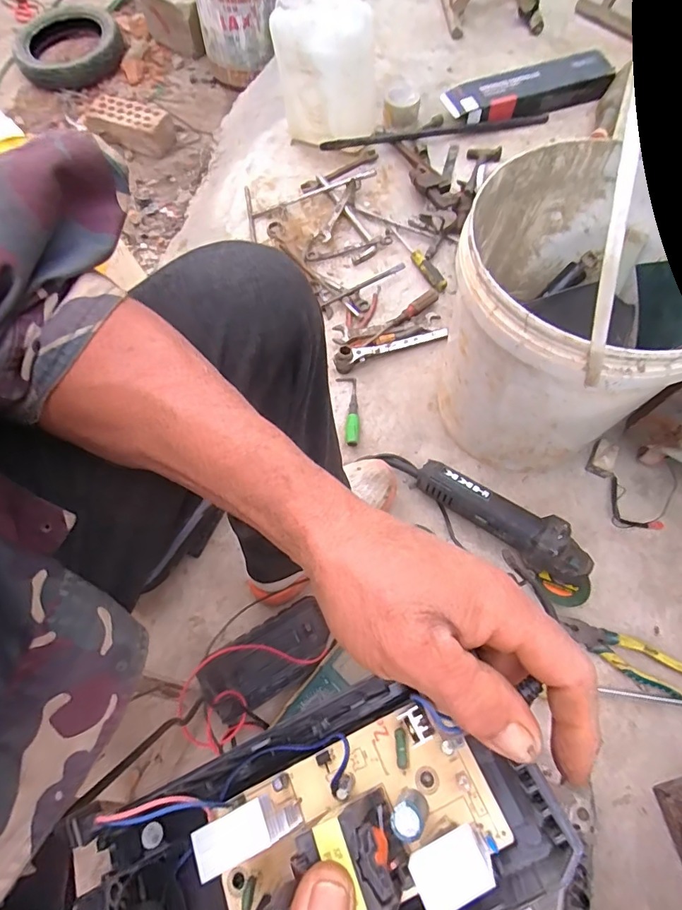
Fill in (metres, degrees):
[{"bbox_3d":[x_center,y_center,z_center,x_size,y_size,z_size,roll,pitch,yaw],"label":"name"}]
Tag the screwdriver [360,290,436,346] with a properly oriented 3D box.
[{"bbox_3d":[0.109,-0.258,0.863,0.173,0.019,0.023,-34,71,-13],"label":"screwdriver"}]

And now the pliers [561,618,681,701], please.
[{"bbox_3d":[0.398,0.278,0.649,0.170,0.016,0.054,29,70,12],"label":"pliers"}]

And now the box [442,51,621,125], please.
[{"bbox_3d":[0.432,-0.831,1.056,0.364,0.067,0.100,-14,68,-6],"label":"box"}]

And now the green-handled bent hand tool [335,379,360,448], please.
[{"bbox_3d":[0.018,-0.080,0.806,0.035,0.019,0.142,-7,67,-3],"label":"green-handled bent hand tool"}]

